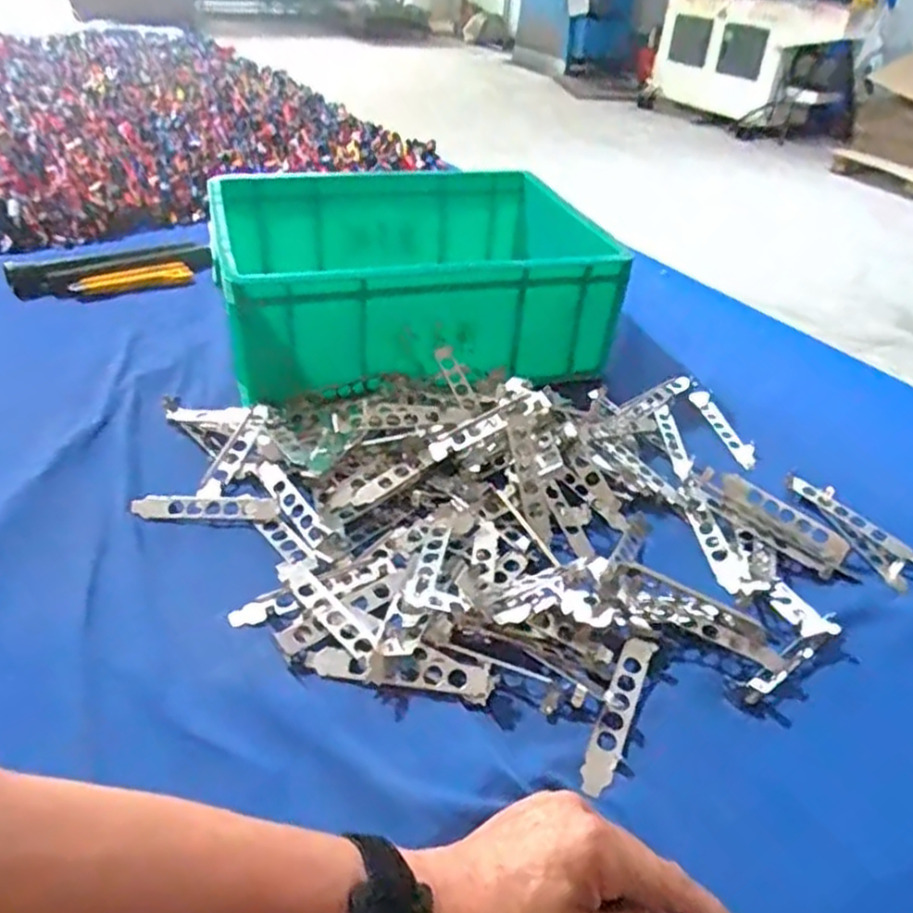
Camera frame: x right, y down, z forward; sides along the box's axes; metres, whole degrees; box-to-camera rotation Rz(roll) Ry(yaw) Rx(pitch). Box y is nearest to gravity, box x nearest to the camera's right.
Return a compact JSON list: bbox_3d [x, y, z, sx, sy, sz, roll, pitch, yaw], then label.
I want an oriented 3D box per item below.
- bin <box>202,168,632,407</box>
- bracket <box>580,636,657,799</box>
[{"bbox_3d":[-0.031,-0.212,0.838,0.451,0.128,0.324,-4,37,-12],"label":"bin"},{"bbox_3d":[0.104,0.163,0.471,0.020,0.005,0.120,22,44,17],"label":"bracket"}]

